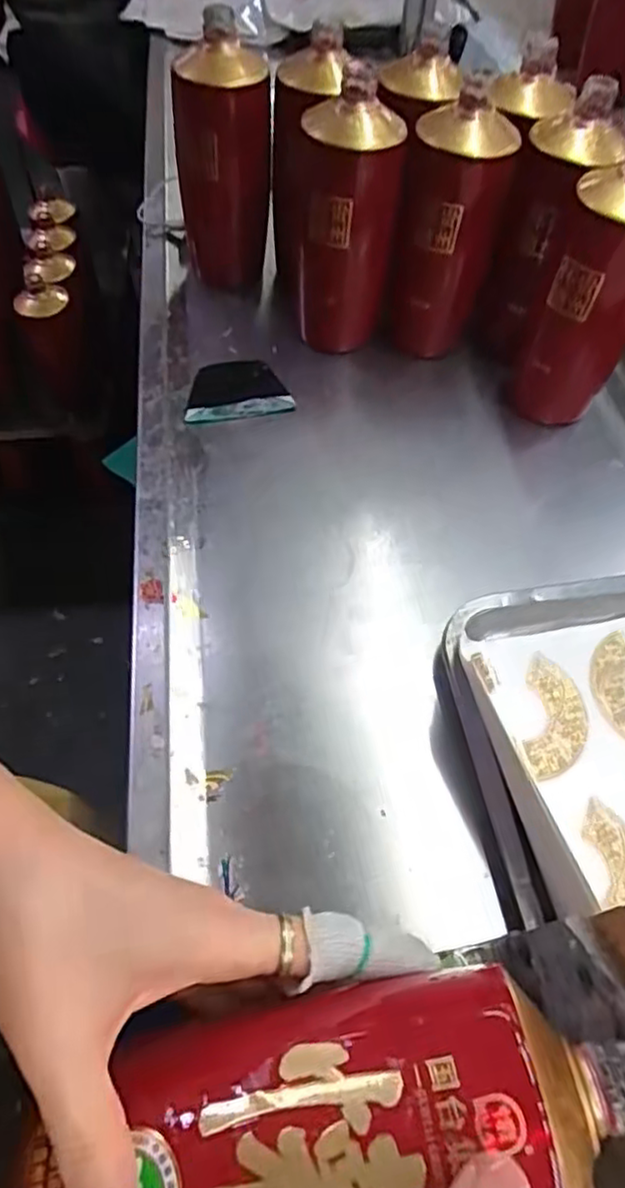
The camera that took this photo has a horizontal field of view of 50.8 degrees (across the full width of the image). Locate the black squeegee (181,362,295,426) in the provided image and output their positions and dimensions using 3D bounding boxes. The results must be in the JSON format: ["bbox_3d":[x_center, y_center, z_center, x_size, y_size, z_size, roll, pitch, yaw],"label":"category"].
[{"bbox_3d":[-0.064,-0.176,0.563,0.089,0.009,0.065,-7,57,-5],"label":"black squeegee"}]

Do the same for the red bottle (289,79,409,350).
[{"bbox_3d":[0.026,-0.320,0.568,0.086,0.194,0.097,0,57,-1],"label":"red bottle"}]

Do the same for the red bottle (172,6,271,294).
[{"bbox_3d":[-0.081,-0.405,0.614,0.087,0.185,0.086,-7,57,-5],"label":"red bottle"}]

